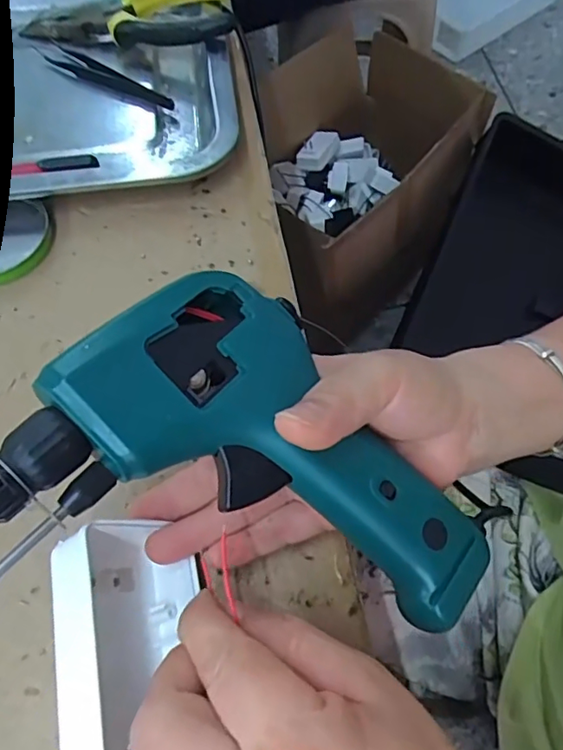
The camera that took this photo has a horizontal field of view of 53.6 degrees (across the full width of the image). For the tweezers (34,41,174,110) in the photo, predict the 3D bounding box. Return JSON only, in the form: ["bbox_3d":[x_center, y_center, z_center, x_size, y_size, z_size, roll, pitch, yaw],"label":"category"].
[{"bbox_3d":[-0.123,-0.204,0.383,0.113,0.009,0.016,33,69,15],"label":"tweezers"}]

